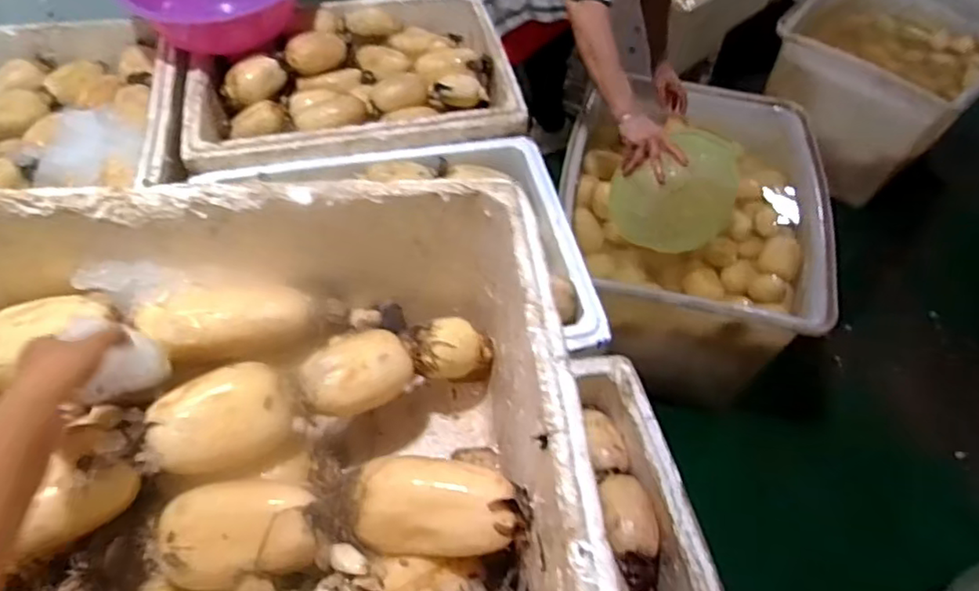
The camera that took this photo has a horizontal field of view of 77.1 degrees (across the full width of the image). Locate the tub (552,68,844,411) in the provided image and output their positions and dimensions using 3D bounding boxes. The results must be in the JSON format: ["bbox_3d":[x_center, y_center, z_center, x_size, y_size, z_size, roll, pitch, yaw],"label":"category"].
[{"bbox_3d":[0.445,-0.144,1.523,0.539,0.422,0.717,9,53,4],"label":"tub"}]

